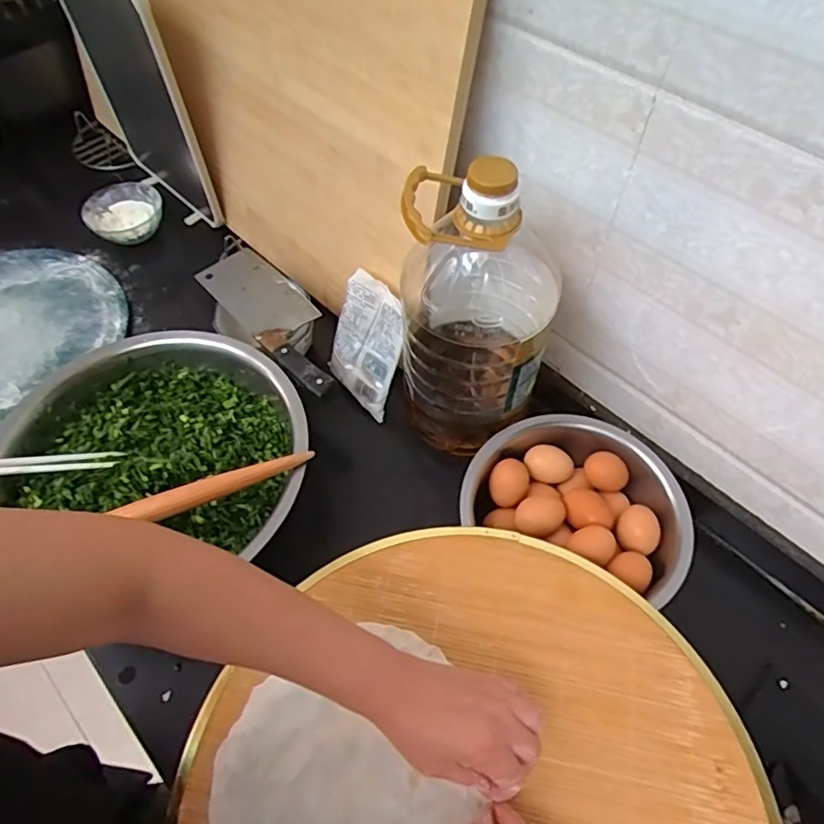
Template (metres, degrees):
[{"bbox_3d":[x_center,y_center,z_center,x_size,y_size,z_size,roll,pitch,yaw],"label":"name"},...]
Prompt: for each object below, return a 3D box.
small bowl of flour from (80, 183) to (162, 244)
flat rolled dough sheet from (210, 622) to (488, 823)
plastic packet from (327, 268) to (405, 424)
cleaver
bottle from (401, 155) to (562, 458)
[{"bbox_3d":[-0.466,-0.322,0.933,0.116,0.051,0.109,0,57,0],"label":"small bowl of flour"},{"bbox_3d":[-0.047,0.286,0.441,0.199,0.013,0.188,-27,61,-16],"label":"flat rolled dough sheet"},{"bbox_3d":[-0.056,-0.085,0.731,0.115,0.150,0.021,43,31,24],"label":"plastic packet"},{"bbox_3d":[-0.172,-0.124,0.729,0.086,0.019,0.271,-36,64,-20],"label":"cleaver"},{"bbox_3d":[0.065,-0.093,0.609,0.144,0.352,0.144,0,57,0],"label":"bottle"}]

